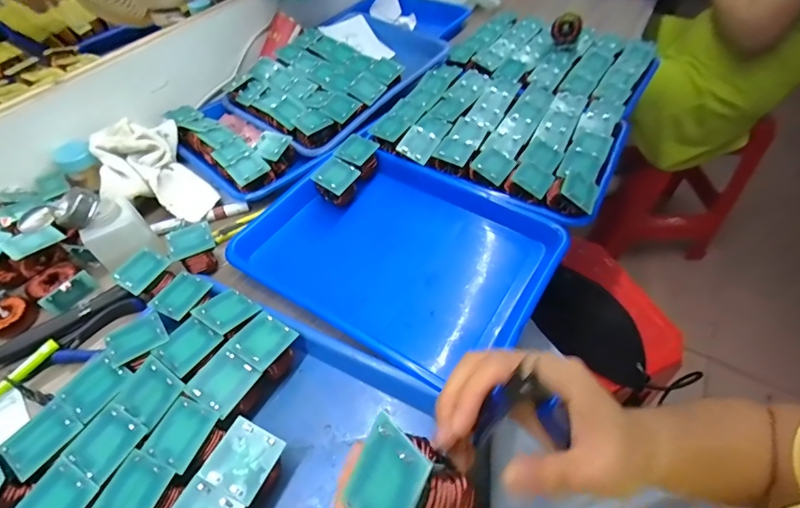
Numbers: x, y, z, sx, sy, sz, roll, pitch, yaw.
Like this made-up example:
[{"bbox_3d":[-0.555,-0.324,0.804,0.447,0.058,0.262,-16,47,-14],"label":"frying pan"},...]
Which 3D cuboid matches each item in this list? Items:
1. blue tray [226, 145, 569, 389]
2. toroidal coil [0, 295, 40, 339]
[{"bbox_3d":[0.003,-0.003,0.469,0.313,0.054,0.249,28,57,22],"label":"blue tray"},{"bbox_3d":[-0.412,0.067,0.419,0.040,0.018,0.045,26,56,20],"label":"toroidal coil"}]

